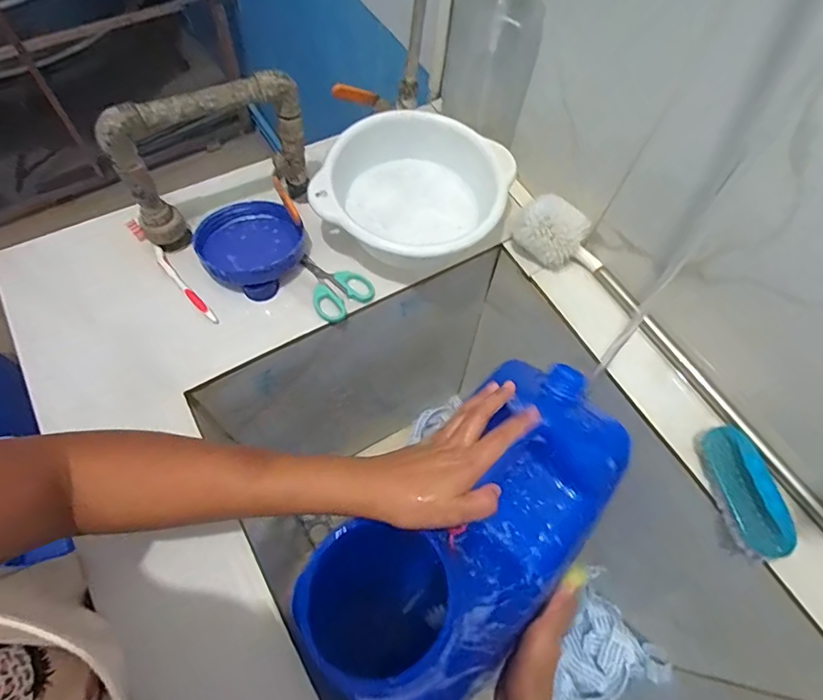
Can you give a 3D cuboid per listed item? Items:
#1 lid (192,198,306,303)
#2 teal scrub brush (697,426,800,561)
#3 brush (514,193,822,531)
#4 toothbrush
[{"bbox_3d":[-0.187,-0.125,0.560,0.111,0.043,0.128,-26,68,-15],"label":"lid"},{"bbox_3d":[0.321,0.134,0.468,0.042,0.042,0.126,-9,64,-8],"label":"teal scrub brush"},{"bbox_3d":[0.320,0.043,0.494,0.075,0.061,0.592,-33,70,-18],"label":"brush"},{"bbox_3d":[-0.278,-0.094,0.555,0.012,0.011,0.182,-39,72,-20],"label":"toothbrush"}]

